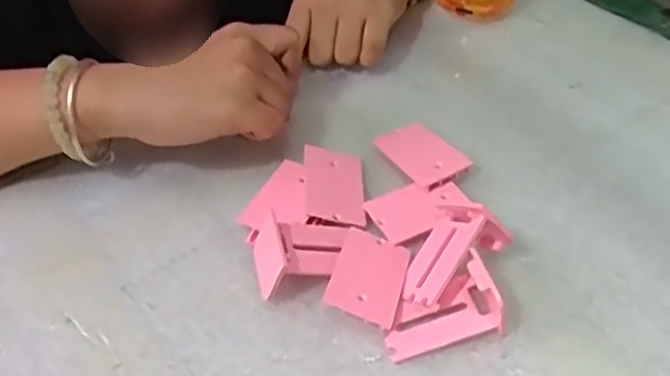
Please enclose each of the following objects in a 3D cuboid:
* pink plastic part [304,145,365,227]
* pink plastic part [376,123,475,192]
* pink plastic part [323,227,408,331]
[{"bbox_3d":[0.000,-0.002,0.407,0.033,0.009,0.055,-2,46,0],"label":"pink plastic part"},{"bbox_3d":[0.052,-0.021,0.424,0.034,0.013,0.055,-27,51,-22],"label":"pink plastic part"},{"bbox_3d":[0.019,0.046,0.367,0.037,0.004,0.052,21,45,2],"label":"pink plastic part"}]

